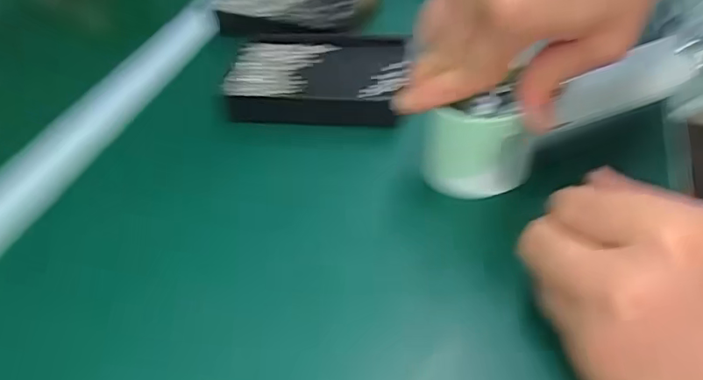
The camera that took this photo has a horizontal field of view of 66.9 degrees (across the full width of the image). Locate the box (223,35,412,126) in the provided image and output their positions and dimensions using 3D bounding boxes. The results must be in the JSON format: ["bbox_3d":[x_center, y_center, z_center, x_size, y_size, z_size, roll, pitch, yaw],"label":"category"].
[{"bbox_3d":[-0.026,-0.086,0.412,0.131,0.026,0.091,4,46,10],"label":"box"}]

